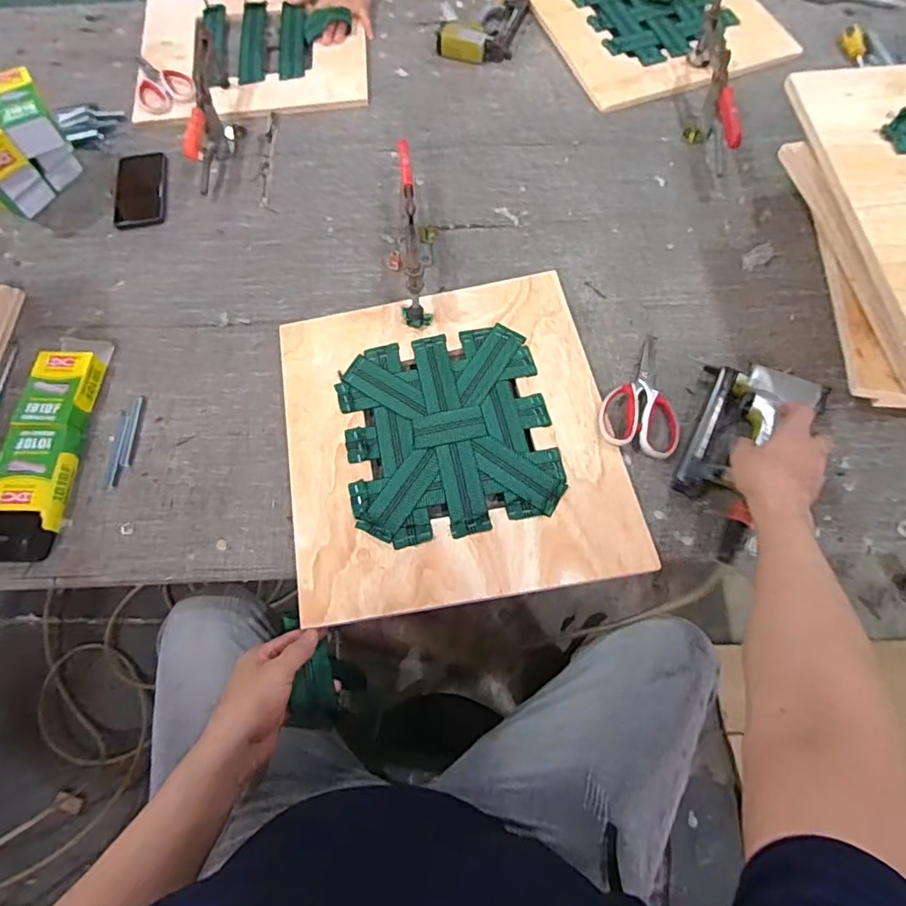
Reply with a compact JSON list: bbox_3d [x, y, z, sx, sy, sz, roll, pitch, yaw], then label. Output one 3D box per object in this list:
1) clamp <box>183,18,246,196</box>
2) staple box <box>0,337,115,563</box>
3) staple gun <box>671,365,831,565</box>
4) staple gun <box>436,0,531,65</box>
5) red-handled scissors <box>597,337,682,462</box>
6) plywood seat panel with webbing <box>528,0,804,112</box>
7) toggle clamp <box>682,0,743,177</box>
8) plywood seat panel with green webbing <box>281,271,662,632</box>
[{"bbox_3d":[-0.400,-0.577,0.888,0.040,0.115,0.266,-1,67,1],"label":"clamp"},{"bbox_3d":[-0.526,-0.021,0.695,0.087,0.038,0.316,-1,67,1],"label":"staple box"},{"bbox_3d":[0.342,0.001,0.648,0.120,0.045,0.248,26,76,12],"label":"staple gun"},{"bbox_3d":[0.062,-0.825,1.025,0.133,0.038,0.196,17,68,9],"label":"staple gun"},{"bbox_3d":[0.248,-0.083,0.703,0.099,0.019,0.181,12,68,7],"label":"red-handled scissors"},{"bbox_3d":[0.376,-0.846,1.036,0.401,0.025,0.451,-18,67,-6],"label":"plywood seat panel with webbing"},{"bbox_3d":[0.426,-0.604,0.885,0.059,0.097,0.321,5,67,4],"label":"toggle clamp"},{"bbox_3d":[-0.004,-0.025,0.678,0.400,0.011,0.418,-9,67,-2],"label":"plywood seat panel with green webbing"}]

